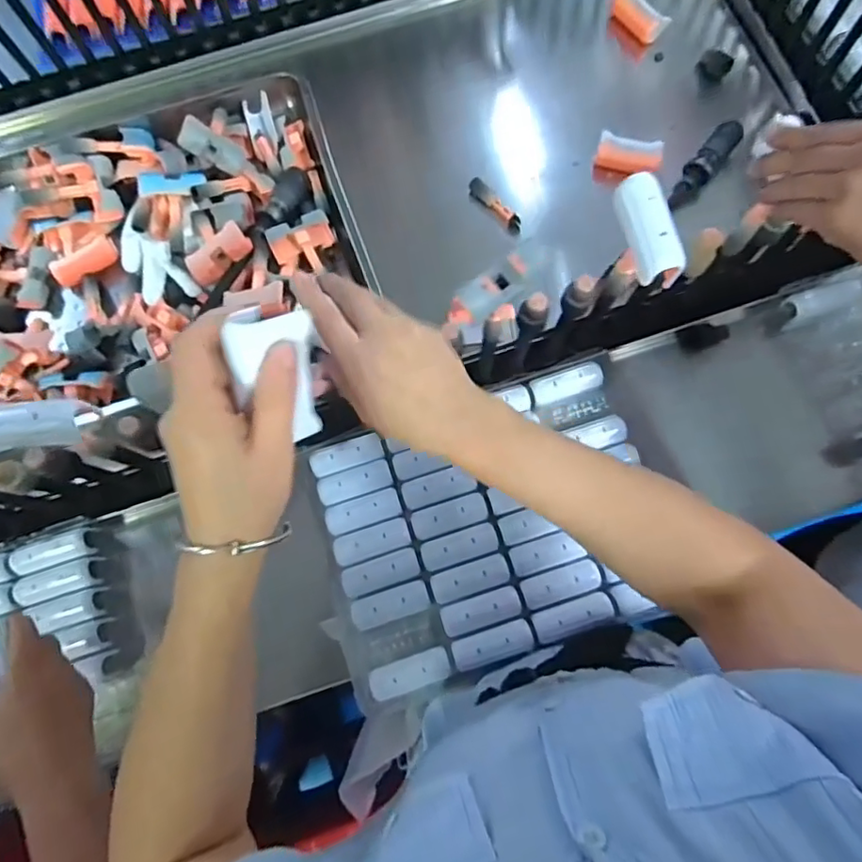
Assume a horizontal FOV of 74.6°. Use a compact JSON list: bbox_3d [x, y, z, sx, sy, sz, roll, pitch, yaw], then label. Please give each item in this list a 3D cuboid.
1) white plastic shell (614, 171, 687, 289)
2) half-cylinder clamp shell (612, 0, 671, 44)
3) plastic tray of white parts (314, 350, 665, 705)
[{"bbox_3d":[0.151,-0.140,0.399,0.034,0.027,0.078,-20,93,-5],"label":"white plastic shell"},{"bbox_3d":[0.273,-0.550,0.744,0.037,0.027,0.079,-40,75,-11],"label":"half-cylinder clamp shell"},{"bbox_3d":[0.058,0.091,0.562,0.321,0.031,0.248,-19,72,-4],"label":"plastic tray of white parts"}]

